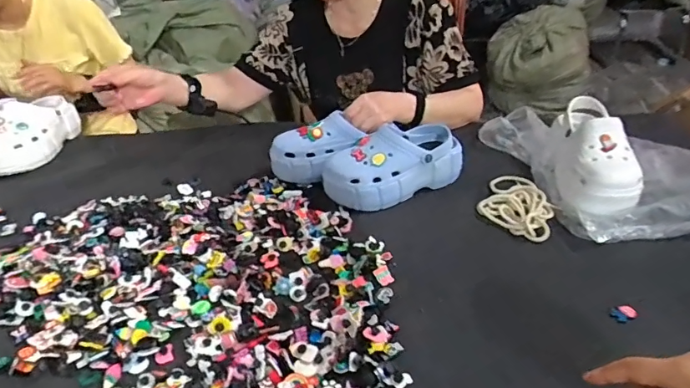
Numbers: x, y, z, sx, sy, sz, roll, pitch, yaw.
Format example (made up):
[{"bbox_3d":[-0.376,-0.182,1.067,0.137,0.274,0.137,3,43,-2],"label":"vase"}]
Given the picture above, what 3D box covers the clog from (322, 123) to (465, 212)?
[{"bbox_3d":[0.087,-0.053,0.828,0.241,0.091,0.106,-20,38,-20],"label":"clog"}]

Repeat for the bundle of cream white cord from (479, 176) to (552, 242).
[{"bbox_3d":[0.286,0.010,0.776,0.109,0.018,0.167,13,39,24],"label":"bundle of cream white cord"}]

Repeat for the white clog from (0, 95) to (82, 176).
[{"bbox_3d":[-0.720,-0.145,1.064,0.133,0.088,0.218,-5,35,0],"label":"white clog"}]

